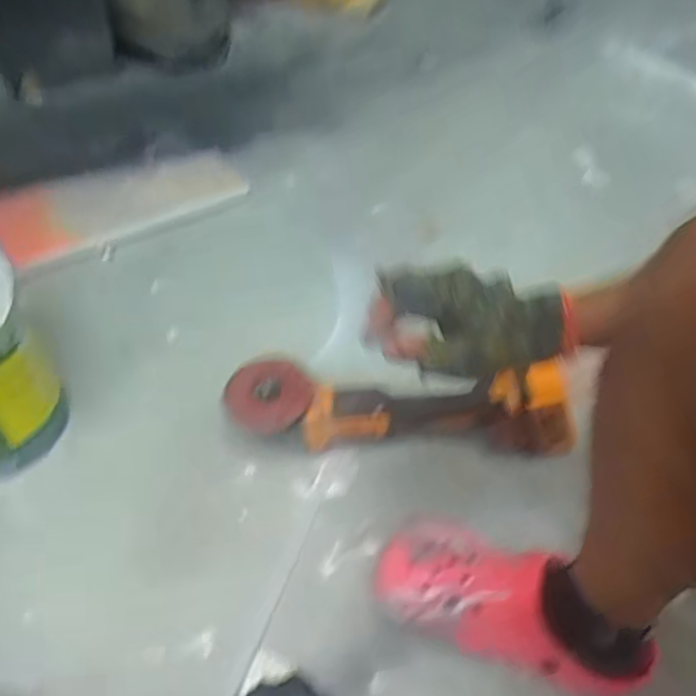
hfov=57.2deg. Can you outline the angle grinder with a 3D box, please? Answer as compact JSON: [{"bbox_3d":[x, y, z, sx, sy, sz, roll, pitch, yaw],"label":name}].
[{"bbox_3d":[0.059,0.072,0.750,0.384,0.094,0.094,0,45,-5],"label":"angle grinder"}]

